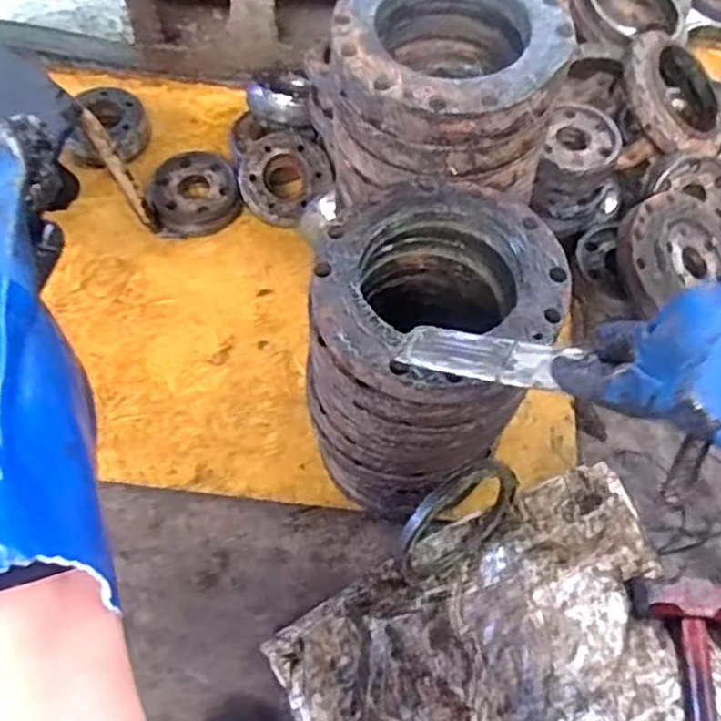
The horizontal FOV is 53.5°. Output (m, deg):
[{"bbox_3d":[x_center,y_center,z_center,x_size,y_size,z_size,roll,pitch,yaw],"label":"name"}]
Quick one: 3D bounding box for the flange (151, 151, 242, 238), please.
[{"bbox_3d":[-0.231,-0.243,1.023,0.115,0.046,0.121,1,60,-1],"label":"flange"}]

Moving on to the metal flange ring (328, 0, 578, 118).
[{"bbox_3d":[0.077,-0.286,0.612,0.199,0.024,0.202,1,60,-1],"label":"metal flange ring"}]

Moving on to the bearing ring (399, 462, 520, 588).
[{"bbox_3d":[0.101,0.167,0.745,0.151,0.146,0.018,-45,52,-1],"label":"bearing ring"}]

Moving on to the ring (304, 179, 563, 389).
[{"bbox_3d":[0.065,-0.069,0.569,0.199,0.024,0.189,1,60,-1],"label":"ring"}]

